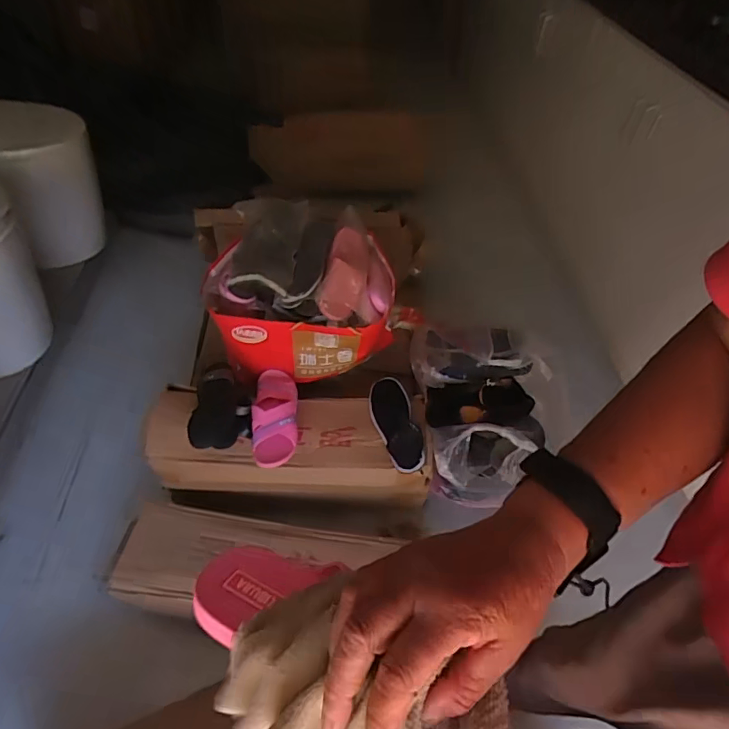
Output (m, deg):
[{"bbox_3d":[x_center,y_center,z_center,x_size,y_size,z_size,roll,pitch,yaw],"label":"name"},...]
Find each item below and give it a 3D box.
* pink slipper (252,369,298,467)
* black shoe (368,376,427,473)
[{"bbox_3d":[-0.194,0.095,1.063,0.092,0.080,0.258,-2,49,-6],"label":"pink slipper"},{"bbox_3d":[0.074,0.129,1.123,0.096,0.055,0.254,-9,50,-12],"label":"black shoe"}]

